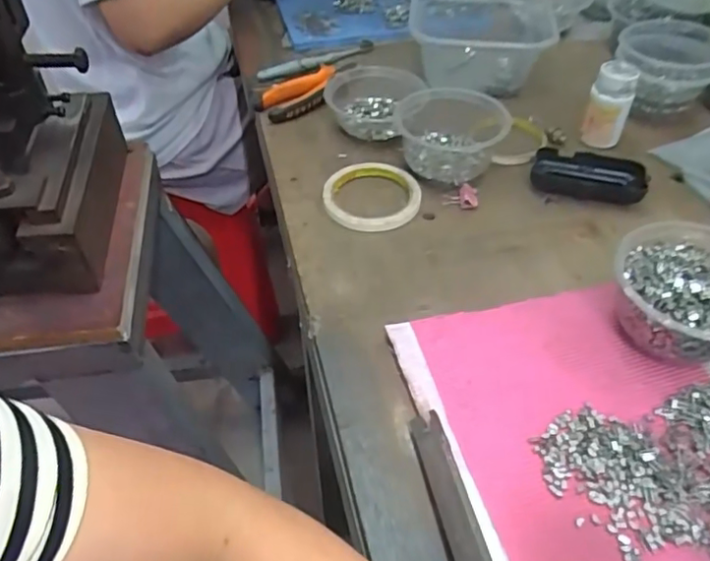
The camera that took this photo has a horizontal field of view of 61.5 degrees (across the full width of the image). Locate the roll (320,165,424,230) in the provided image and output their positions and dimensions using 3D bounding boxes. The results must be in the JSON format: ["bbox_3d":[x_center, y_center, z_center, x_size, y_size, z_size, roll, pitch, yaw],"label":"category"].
[{"bbox_3d":[0.019,-0.088,0.604,0.093,0.011,0.097,-2,47,2],"label":"roll"}]

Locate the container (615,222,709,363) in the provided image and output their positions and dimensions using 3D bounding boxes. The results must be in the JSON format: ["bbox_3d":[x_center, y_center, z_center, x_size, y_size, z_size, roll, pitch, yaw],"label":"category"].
[{"bbox_3d":[0.260,0.009,0.460,0.110,0.059,0.118,-2,47,2],"label":"container"}]

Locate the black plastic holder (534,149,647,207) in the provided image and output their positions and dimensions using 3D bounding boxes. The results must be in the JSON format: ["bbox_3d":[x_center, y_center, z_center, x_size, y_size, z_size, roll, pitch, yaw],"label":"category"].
[{"bbox_3d":[0.243,-0.110,0.620,0.108,0.025,0.061,17,51,19],"label":"black plastic holder"}]

